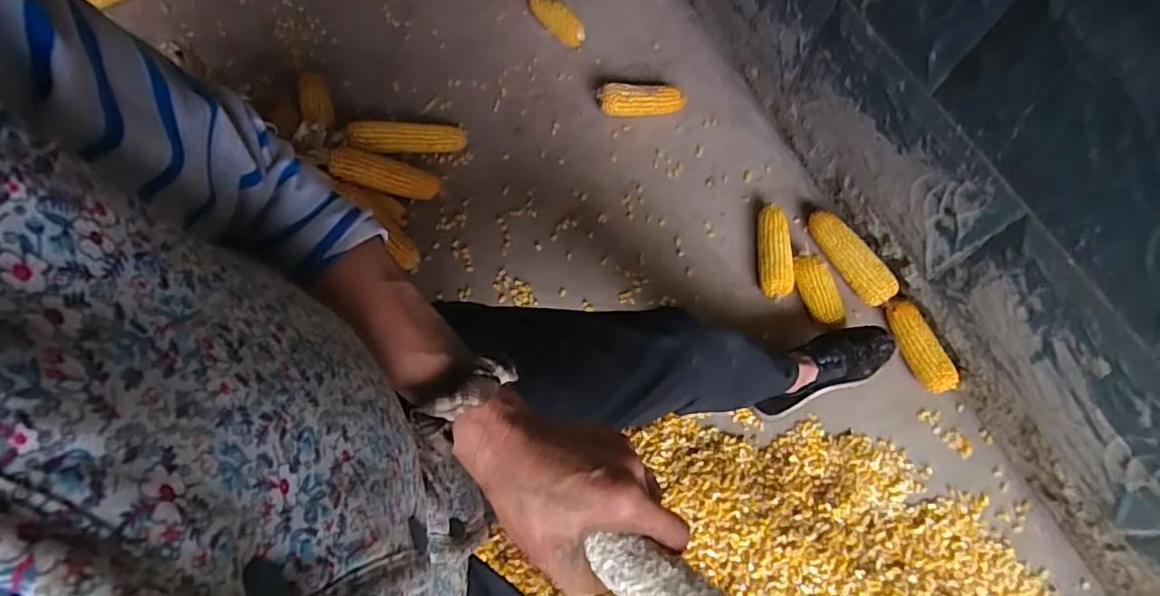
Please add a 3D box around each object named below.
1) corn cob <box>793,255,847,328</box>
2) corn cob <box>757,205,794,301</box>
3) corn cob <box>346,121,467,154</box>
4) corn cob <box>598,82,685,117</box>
[{"bbox_3d":[0.396,-0.008,0.937,0.053,0.045,0.133,-16,70,-11],"label":"corn cob"},{"bbox_3d":[0.333,-0.084,0.972,0.055,0.048,0.171,5,67,-2],"label":"corn cob"},{"bbox_3d":[-0.292,-0.275,0.964,0.203,0.041,0.046,-7,67,-30],"label":"corn cob"},{"bbox_3d":[0.119,-0.379,1.075,0.170,0.046,0.049,-5,68,-7],"label":"corn cob"}]

